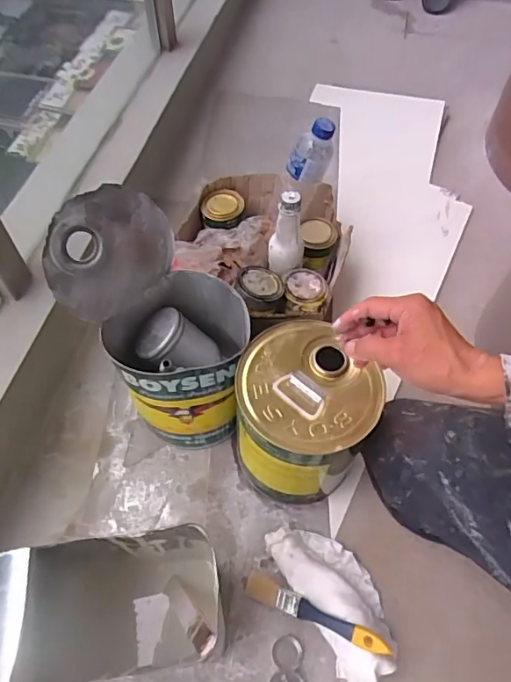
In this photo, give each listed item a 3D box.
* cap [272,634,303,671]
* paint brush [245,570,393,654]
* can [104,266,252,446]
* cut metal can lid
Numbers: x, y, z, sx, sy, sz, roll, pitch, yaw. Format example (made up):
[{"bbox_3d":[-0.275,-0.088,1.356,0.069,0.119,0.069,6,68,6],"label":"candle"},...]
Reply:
[{"bbox_3d":[0.037,0.357,0.573,0.033,0.011,0.035,0,58,0],"label":"cap"},{"bbox_3d":[0.066,0.308,0.567,0.175,0.017,0.028,9,56,33],"label":"paint brush"},{"bbox_3d":[-0.083,0.037,0.664,0.160,0.202,0.148,0,58,0],"label":"can"},{"bbox_3d":[-0.162,-0.098,0.560,0.150,0.132,0.009,-47,41,-15],"label":"cut metal can lid"}]

